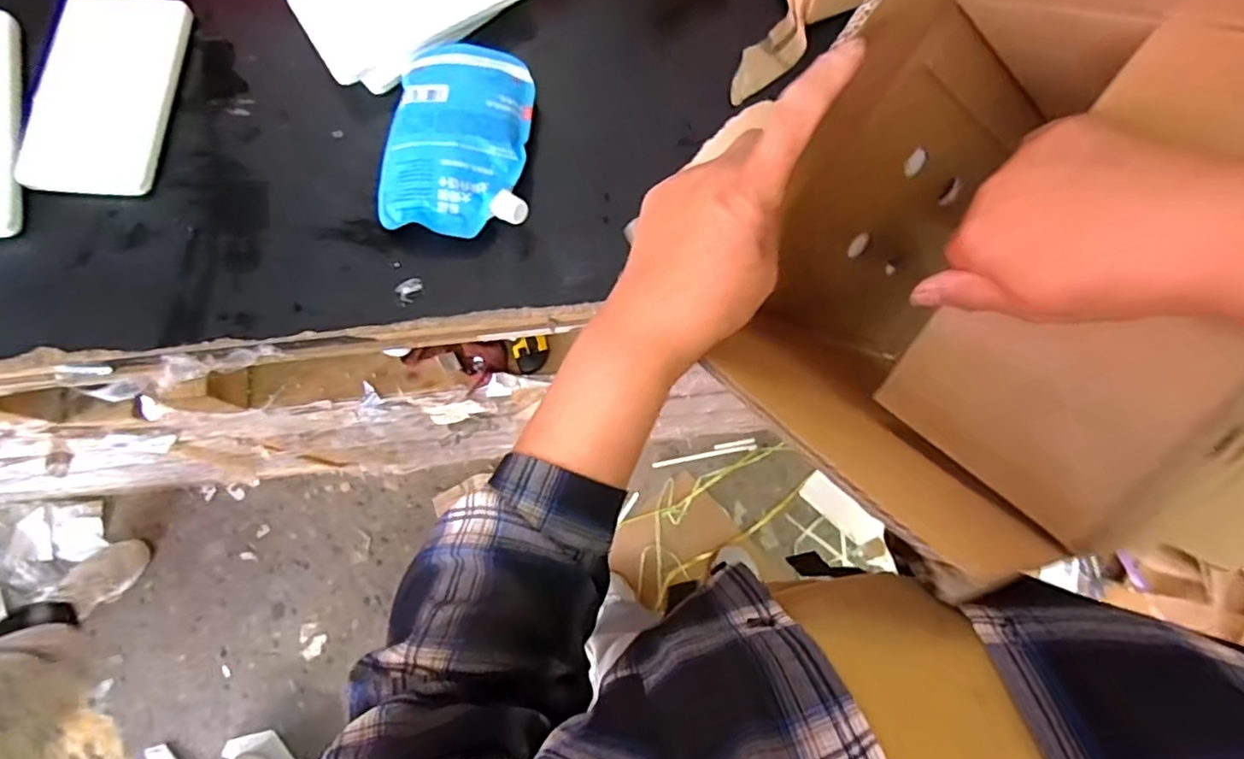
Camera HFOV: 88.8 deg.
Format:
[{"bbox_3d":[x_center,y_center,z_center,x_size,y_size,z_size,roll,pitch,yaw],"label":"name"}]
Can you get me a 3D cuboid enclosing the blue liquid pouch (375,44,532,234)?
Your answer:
[{"bbox_3d":[-0.168,-0.242,0.644,0.149,0.036,0.197,0,76,-1],"label":"blue liquid pouch"}]

